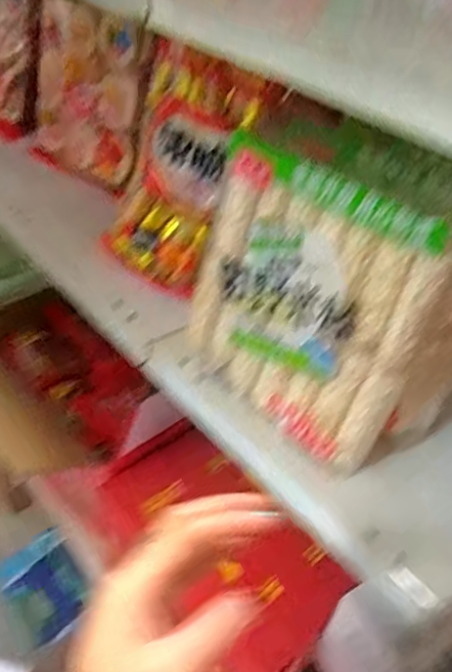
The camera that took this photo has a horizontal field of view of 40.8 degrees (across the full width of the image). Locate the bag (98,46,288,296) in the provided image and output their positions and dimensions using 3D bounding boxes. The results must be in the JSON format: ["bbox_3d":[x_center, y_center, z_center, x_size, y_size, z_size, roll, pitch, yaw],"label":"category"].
[{"bbox_3d":[-0.060,-0.181,0.699,0.050,0.241,0.159,-5,37,-47],"label":"bag"}]

